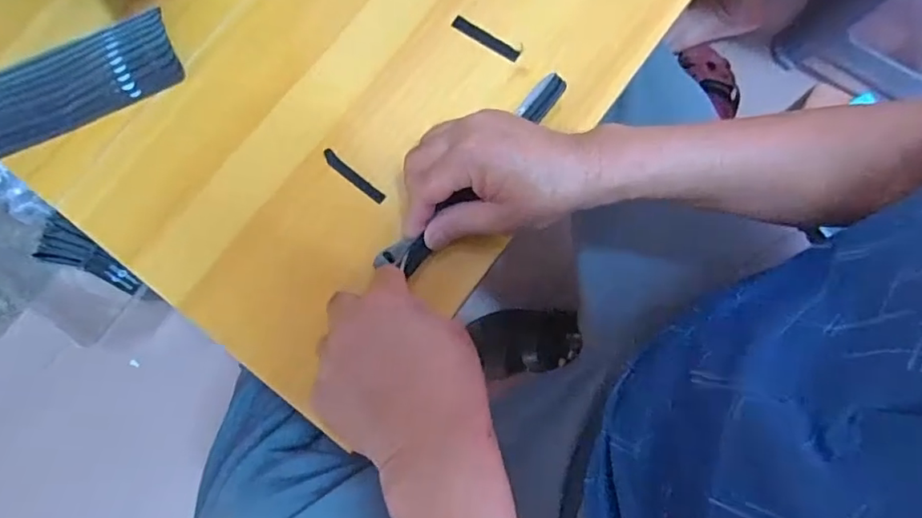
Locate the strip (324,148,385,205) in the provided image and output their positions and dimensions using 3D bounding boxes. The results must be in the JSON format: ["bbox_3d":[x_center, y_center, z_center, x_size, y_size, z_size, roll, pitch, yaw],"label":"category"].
[{"bbox_3d":[-0.082,-0.063,0.412,0.059,0.004,0.010,40,82,8],"label":"strip"}]

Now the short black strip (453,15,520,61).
[{"bbox_3d":[0.020,-0.179,0.438,0.059,0.004,0.011,31,88,2],"label":"short black strip"}]

